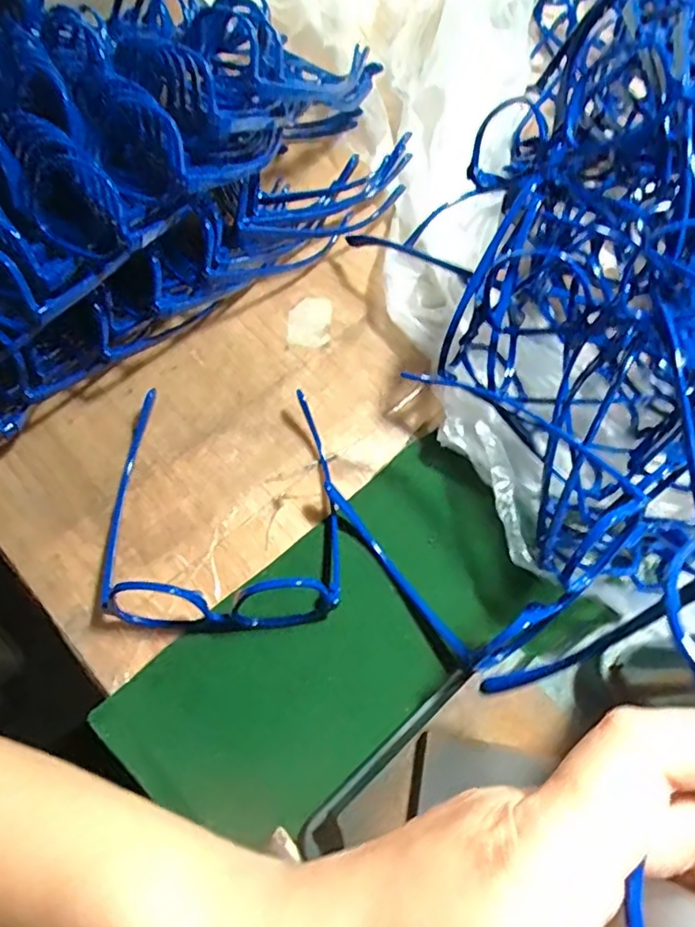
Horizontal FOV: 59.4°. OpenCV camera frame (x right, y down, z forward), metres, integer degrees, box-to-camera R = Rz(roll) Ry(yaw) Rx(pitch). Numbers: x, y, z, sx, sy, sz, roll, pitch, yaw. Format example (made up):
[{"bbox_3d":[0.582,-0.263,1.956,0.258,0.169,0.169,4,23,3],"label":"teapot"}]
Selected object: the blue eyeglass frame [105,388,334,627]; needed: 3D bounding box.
[{"bbox_3d":[-0.073,0.021,0.342,0.129,0.045,0.134,-3,69,-2],"label":"blue eyeglass frame"}]

